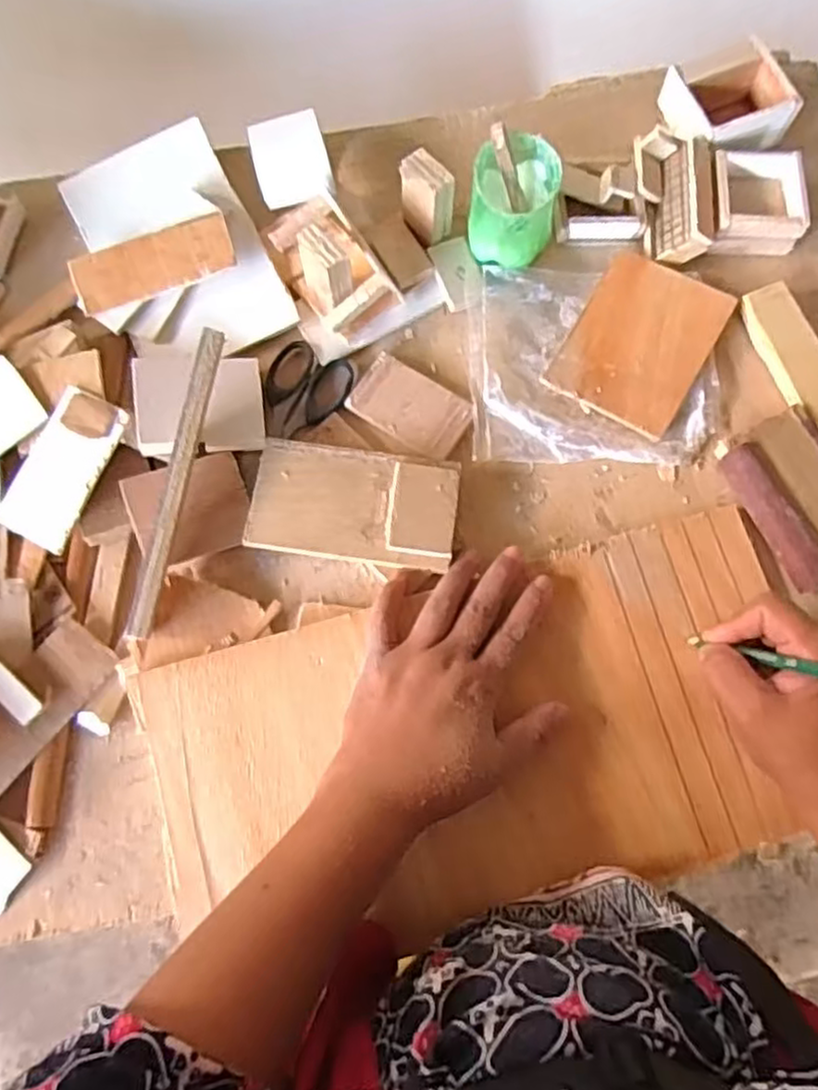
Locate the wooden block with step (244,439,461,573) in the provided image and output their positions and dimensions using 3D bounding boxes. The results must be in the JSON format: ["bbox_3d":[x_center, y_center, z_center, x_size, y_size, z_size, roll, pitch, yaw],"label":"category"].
[{"bbox_3d":[-0.034,-0.026,0.440,0.125,0.020,0.070,7,76,5],"label":"wooden block with step"}]

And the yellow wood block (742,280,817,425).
[{"bbox_3d":[0.257,-0.125,0.470,0.032,0.017,0.101,-22,76,-3],"label":"yellow wood block"}]

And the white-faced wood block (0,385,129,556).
[{"bbox_3d":[-0.213,-0.049,0.433,0.047,0.010,0.095,23,78,8],"label":"white-faced wood block"}]

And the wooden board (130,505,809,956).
[{"bbox_3d":[0.084,0.101,0.419,0.468,0.016,0.202,-7,74,-2],"label":"wooden board"}]

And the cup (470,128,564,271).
[{"bbox_3d":[0.068,-0.223,0.465,0.054,0.060,0.054,-1,76,3],"label":"cup"}]

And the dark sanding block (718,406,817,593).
[{"bbox_3d":[0.249,-0.030,0.443,0.068,0.021,0.104,-26,76,-4],"label":"dark sanding block"}]

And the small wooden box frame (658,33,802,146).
[{"bbox_3d":[0.225,-0.312,0.506,0.082,0.034,0.063,-17,75,-2],"label":"small wooden box frame"}]

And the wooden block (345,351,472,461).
[{"bbox_3d":[0.000,-0.091,0.468,0.076,0.005,0.047,32,79,10],"label":"wooden block"}]

